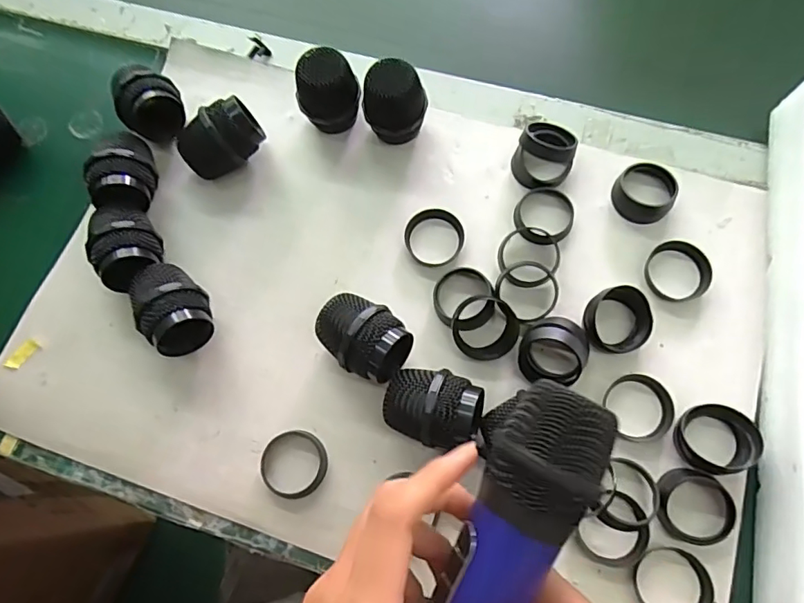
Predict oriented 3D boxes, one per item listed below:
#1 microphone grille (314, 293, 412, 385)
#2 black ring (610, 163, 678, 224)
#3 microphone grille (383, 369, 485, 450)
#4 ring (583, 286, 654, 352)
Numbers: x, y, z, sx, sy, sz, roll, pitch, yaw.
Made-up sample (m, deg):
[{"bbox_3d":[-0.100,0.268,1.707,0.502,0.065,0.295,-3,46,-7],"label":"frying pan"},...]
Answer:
[{"bbox_3d":[-0.027,0.024,0.353,0.063,0.047,0.045,41,77,14],"label":"microphone grille"},{"bbox_3d":[0.180,-0.080,0.389,0.043,0.018,0.041,-1,71,2],"label":"black ring"},{"bbox_3d":[0.019,0.070,0.336,0.058,0.046,0.044,12,72,6],"label":"microphone grille"},{"bbox_3d":[0.147,0.013,0.357,0.046,0.023,0.041,-16,72,-3],"label":"ring"}]

